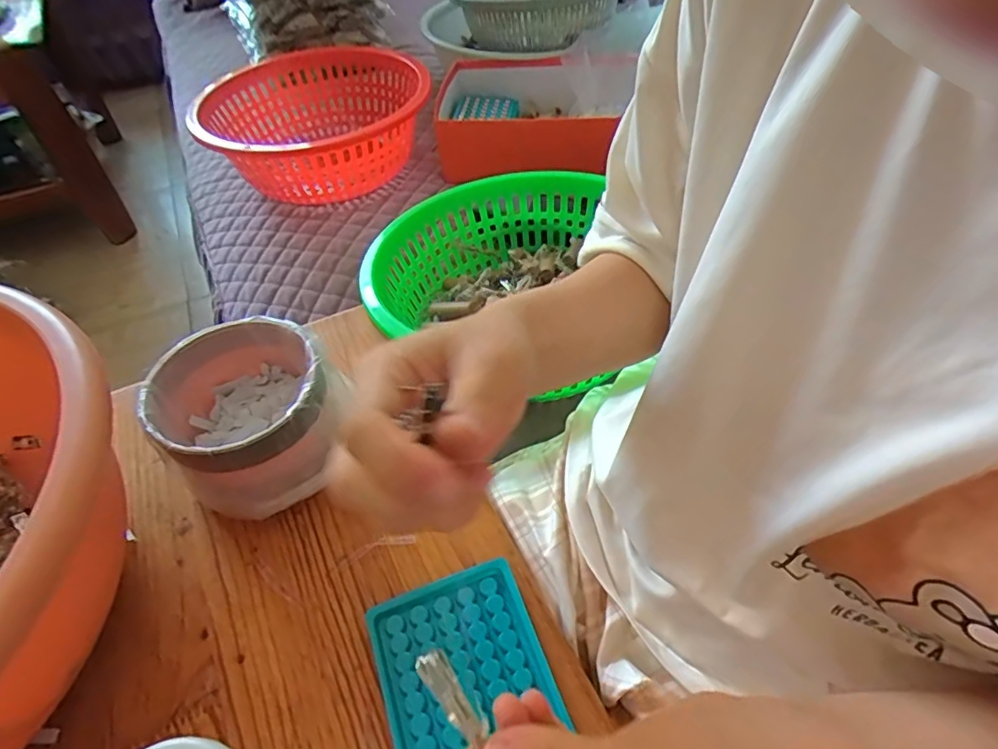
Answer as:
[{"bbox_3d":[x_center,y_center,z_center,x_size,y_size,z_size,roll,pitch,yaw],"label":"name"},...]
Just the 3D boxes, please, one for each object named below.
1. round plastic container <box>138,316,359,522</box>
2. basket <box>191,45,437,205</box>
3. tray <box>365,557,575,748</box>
[{"bbox_3d":[-0.177,0.032,0.407,0.117,0.088,0.111,-1,49,1],"label":"round plastic container"},{"bbox_3d":[-0.270,-0.357,0.822,0.293,0.135,0.325,-27,54,-20],"label":"basket"},{"bbox_3d":[-0.017,0.182,0.323,0.095,0.008,0.130,-18,51,-12],"label":"tray"}]

